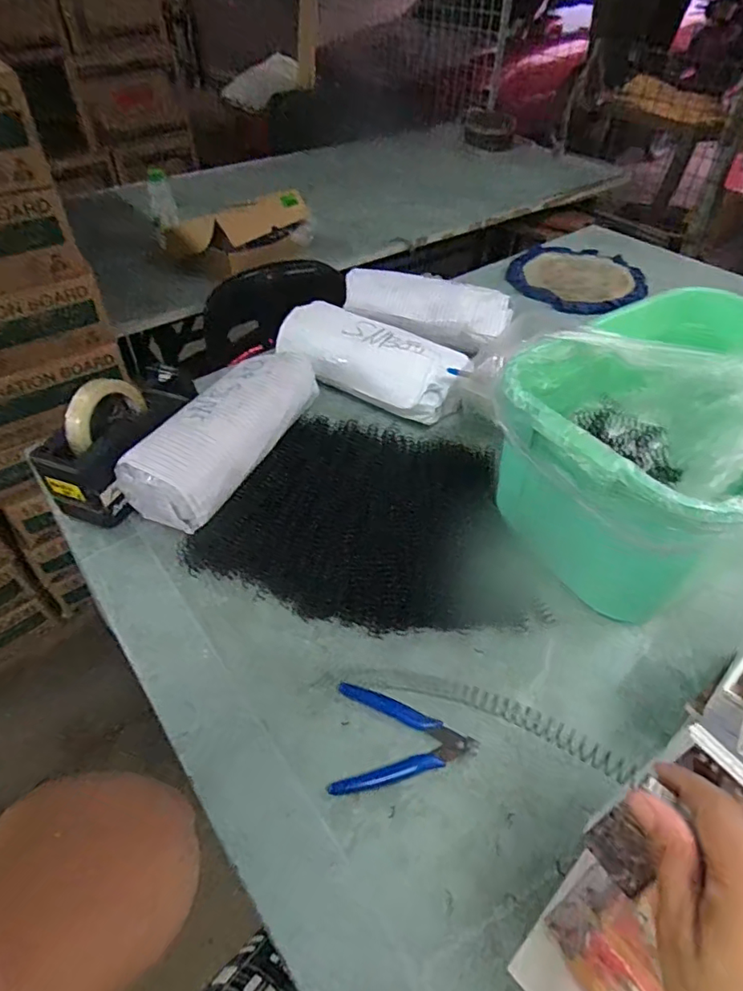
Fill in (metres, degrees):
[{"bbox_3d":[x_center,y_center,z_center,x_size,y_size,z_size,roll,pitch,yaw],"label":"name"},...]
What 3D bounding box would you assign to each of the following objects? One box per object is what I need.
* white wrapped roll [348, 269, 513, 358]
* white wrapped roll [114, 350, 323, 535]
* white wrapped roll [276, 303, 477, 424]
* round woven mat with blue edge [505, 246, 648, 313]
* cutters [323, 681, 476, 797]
[{"bbox_3d":[0.073,-0.287,0.829,0.265,0.061,0.081,18,49,18],"label":"white wrapped roll"},{"bbox_3d":[-0.173,-0.079,0.643,0.117,0.068,0.259,19,50,18],"label":"white wrapped roll"},{"bbox_3d":[-0.011,-0.194,0.758,0.295,0.067,0.107,31,54,27],"label":"white wrapped roll"},{"bbox_3d":[0.401,-0.426,1.045,0.242,0.018,0.233,0,53,1],"label":"round woven mat with blue edge"},{"bbox_3d":[0.028,0.200,0.447,0.114,0.007,0.083,0,46,1],"label":"cutters"}]

